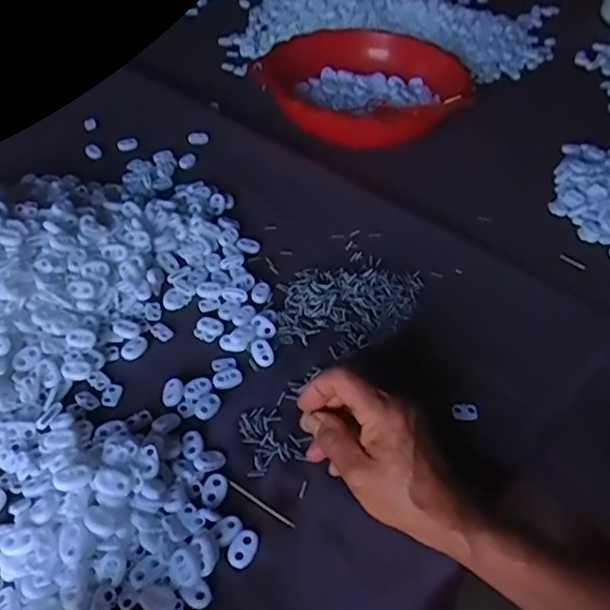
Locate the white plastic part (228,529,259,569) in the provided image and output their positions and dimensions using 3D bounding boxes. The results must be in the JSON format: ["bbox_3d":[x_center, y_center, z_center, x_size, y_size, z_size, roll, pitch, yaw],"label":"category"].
[{"bbox_3d":[-0.037,0.149,0.383,0.016,0.004,0.023,24,49,19],"label":"white plastic part"}]

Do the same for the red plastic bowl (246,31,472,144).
[{"bbox_3d":[0.069,-0.256,0.753,0.249,0.067,0.191,21,48,16],"label":"red plastic bowl"}]

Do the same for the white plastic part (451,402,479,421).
[{"bbox_3d":[0.119,0.080,0.469,0.018,0.007,0.013,6,45,2],"label":"white plastic part"}]

